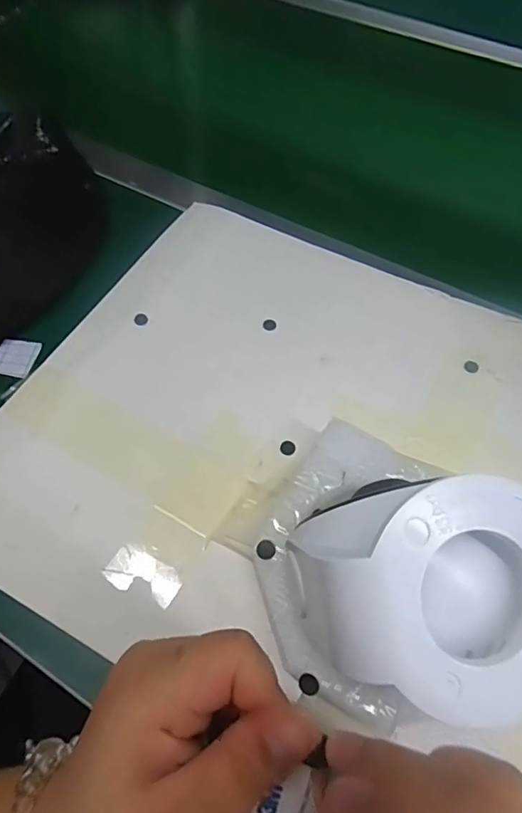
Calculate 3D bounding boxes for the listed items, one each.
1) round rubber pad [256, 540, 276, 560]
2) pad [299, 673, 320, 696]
[{"bbox_3d":[0.003,0.077,0.265,0.010,0.004,0.010,1,60,-1],"label":"round rubber pad"},{"bbox_3d":[0.023,0.133,0.235,0.010,0.004,0.008,22,62,11],"label":"pad"}]

